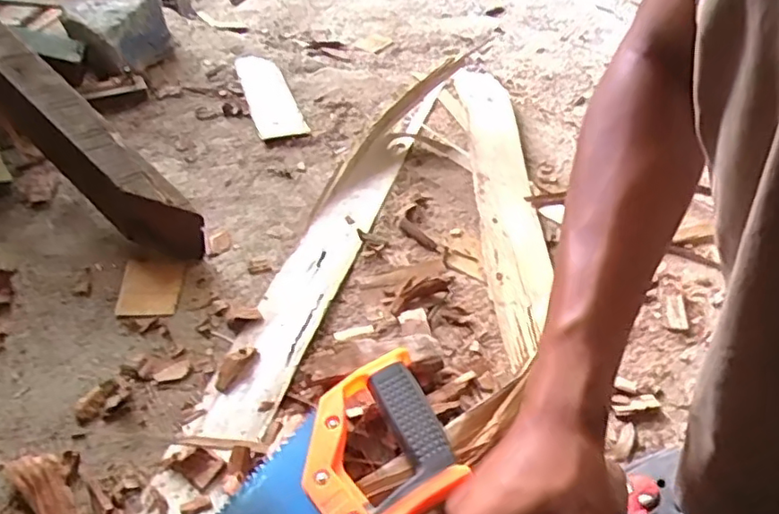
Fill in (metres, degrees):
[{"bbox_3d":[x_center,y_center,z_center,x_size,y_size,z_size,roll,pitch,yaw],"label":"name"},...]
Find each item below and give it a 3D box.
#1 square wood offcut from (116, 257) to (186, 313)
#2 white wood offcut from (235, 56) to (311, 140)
[{"bbox_3d":[-0.231,0.029,0.588,0.055,0.009,0.063,1,45,-3],"label":"square wood offcut"},{"bbox_3d":[-0.168,-0.227,0.833,0.065,0.021,0.201,-14,48,-17],"label":"white wood offcut"}]

